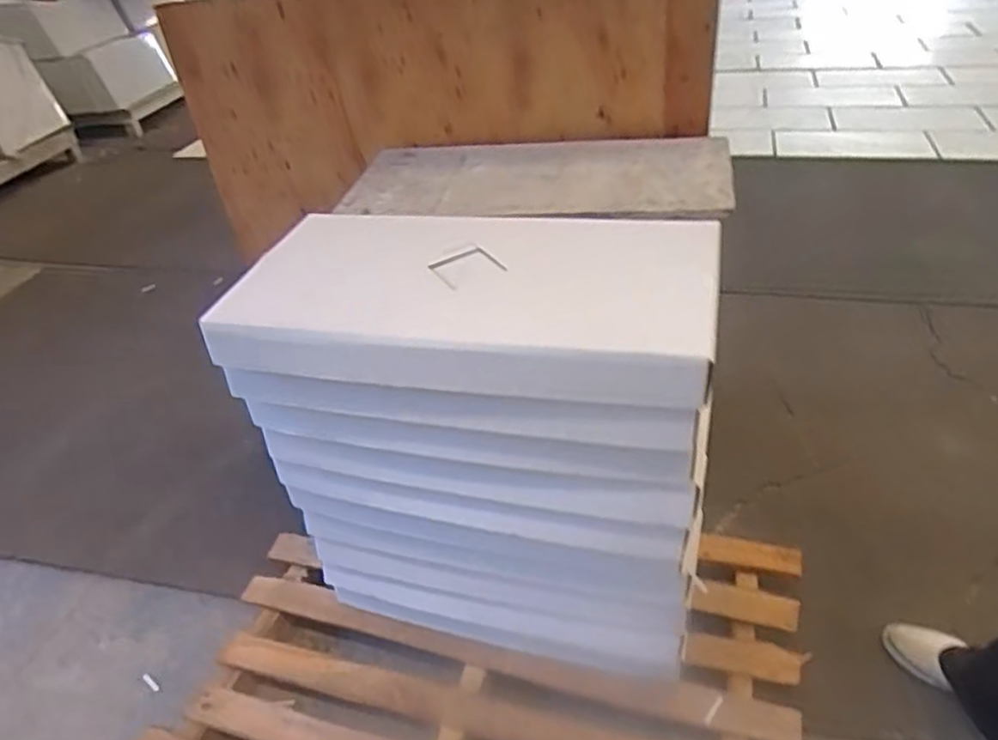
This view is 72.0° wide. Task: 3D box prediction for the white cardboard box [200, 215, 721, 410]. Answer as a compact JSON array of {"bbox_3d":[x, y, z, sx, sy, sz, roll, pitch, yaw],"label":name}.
[{"bbox_3d":[-0.058,-0.101,0.894,0.589,0.082,0.356,4,40,13],"label":"white cardboard box"}]

